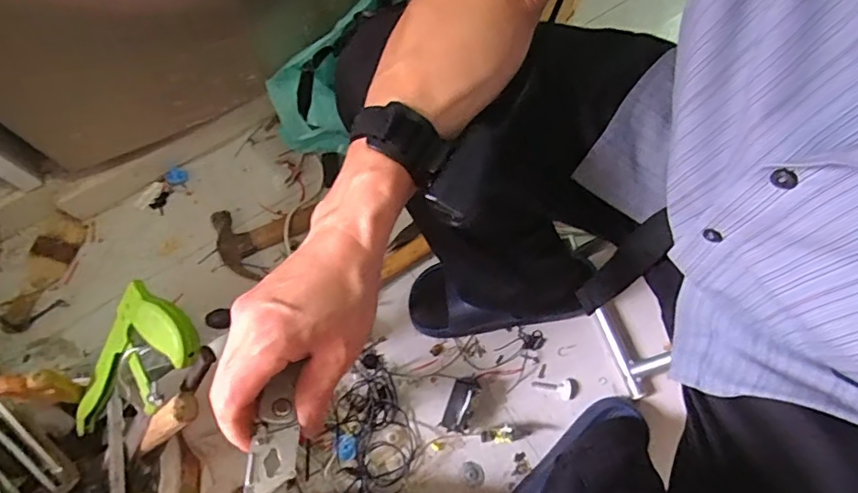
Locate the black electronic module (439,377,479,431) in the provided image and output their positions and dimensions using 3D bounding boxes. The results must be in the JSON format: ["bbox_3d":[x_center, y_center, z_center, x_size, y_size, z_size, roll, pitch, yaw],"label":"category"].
[{"bbox_3d":[0.046,0.220,0.735,0.039,0.040,0.077,19,72,5],"label":"black electronic module"}]

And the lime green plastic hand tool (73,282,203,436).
[{"bbox_3d":[-0.312,0.125,0.540,0.026,0.279,0.107,-3,64,-49],"label":"lime green plastic hand tool"}]

